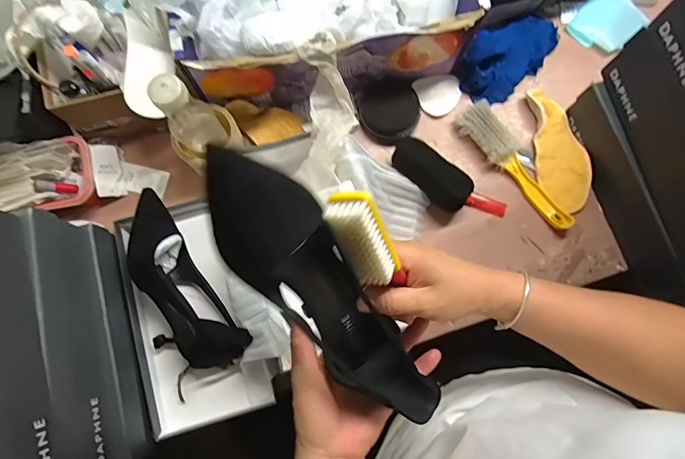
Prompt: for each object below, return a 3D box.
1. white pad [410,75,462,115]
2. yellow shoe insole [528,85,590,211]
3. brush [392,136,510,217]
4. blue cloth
[{"bbox_3d":[0.158,-0.223,0.674,0.066,0.020,0.067,-19,80,-4],"label":"white pad"},{"bbox_3d":[0.333,-0.125,0.632,0.069,0.010,0.192,-5,81,18],"label":"yellow shoe insole"},{"bbox_3d":[0.155,-0.069,0.607,0.182,0.061,0.078,42,81,6],"label":"brush"},{"bbox_3d":[0.269,-0.286,0.660,0.182,0.046,0.101,-40,82,-8],"label":"blue cloth"}]

